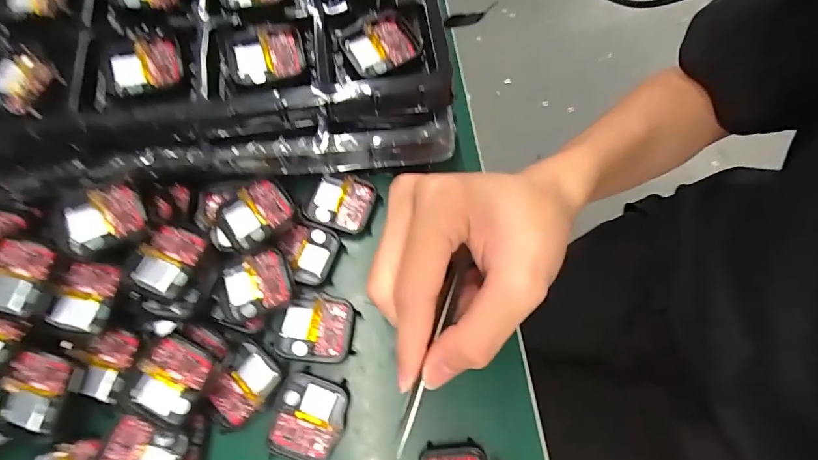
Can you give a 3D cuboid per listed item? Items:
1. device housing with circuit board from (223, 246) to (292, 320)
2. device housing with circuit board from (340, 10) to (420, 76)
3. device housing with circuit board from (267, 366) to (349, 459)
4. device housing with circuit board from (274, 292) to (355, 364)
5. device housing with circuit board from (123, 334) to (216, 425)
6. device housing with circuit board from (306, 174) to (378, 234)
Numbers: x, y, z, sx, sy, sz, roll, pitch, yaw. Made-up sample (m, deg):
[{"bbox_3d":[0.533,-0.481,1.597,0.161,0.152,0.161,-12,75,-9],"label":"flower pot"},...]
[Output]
[{"bbox_3d":[-0.089,0.032,0.237,0.040,0.006,0.033,-20,73,-6],"label":"device housing with circuit board"},{"bbox_3d":[-0.017,-0.110,0.240,0.040,0.006,0.036,-24,73,-7],"label":"device housing with circuit board"},{"bbox_3d":[-0.054,0.104,0.225,0.037,0.006,0.045,18,73,6],"label":"device housing with circuit board"},{"bbox_3d":[-0.055,0.057,0.240,0.042,0.005,0.038,5,72,2],"label":"device housing with circuit board"},{"bbox_3d":[-0.124,0.077,0.213,0.036,0.005,0.039,22,73,7],"label":"device housing with circuit board"},{"bbox_3d":[-0.042,-0.018,0.265,0.038,0.007,0.037,16,72,5],"label":"device housing with circuit board"}]

